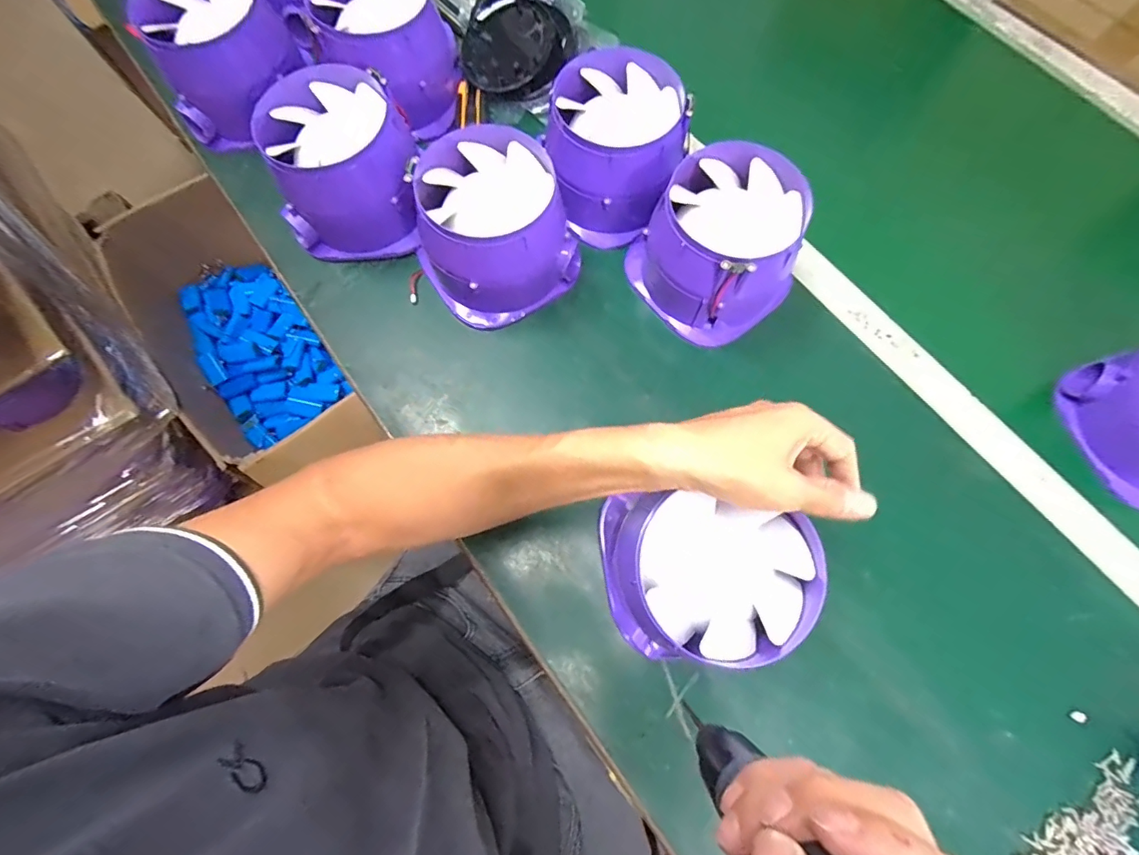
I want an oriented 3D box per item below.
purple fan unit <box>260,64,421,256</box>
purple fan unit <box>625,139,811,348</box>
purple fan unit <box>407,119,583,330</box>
[{"bbox_3d":[-0.206,-0.244,0.455,0.118,0.095,0.138,-1,72,0],"label":"purple fan unit"},{"bbox_3d":[0.133,-0.161,0.439,0.126,0.096,0.127,-33,75,-10],"label":"purple fan unit"},{"bbox_3d":[-0.070,-0.176,0.444,0.129,0.096,0.124,-32,75,-9],"label":"purple fan unit"}]

